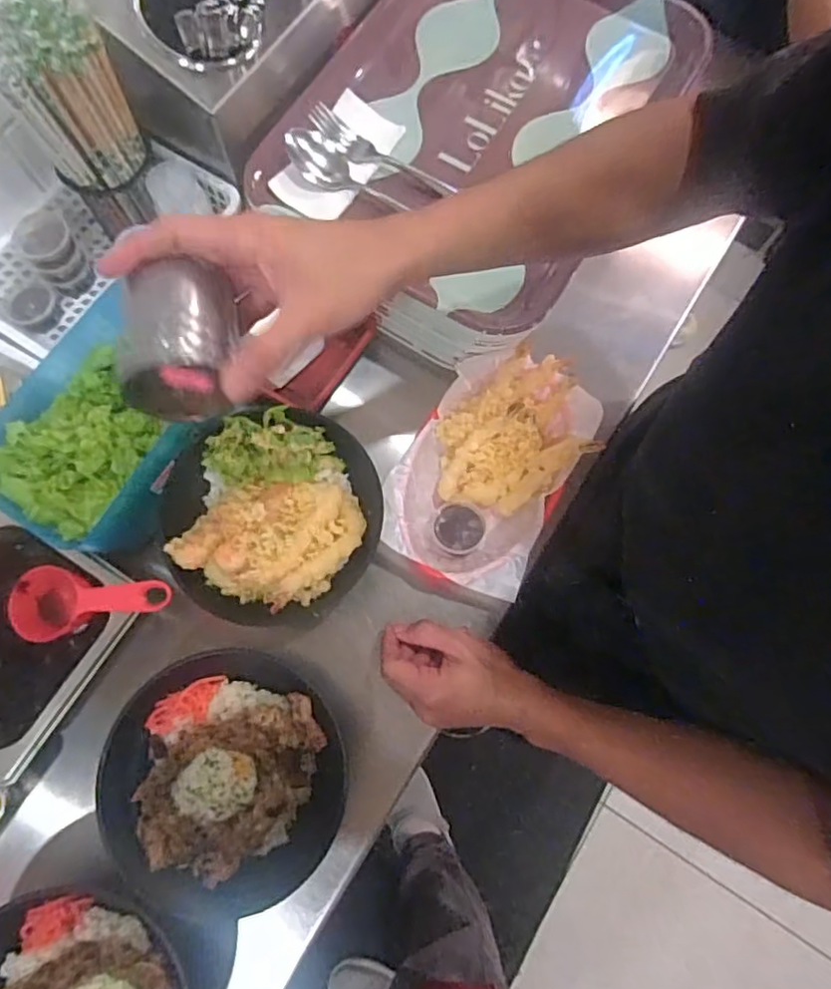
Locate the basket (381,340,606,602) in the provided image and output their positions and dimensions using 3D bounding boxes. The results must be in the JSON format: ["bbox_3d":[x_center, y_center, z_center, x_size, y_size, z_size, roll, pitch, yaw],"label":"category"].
[{"bbox_3d":[0.069,-0.025,0.564,0.142,0.064,0.223,32,76,7],"label":"basket"}]

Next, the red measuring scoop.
[{"bbox_3d":[-0.270,0.088,0.506,0.150,0.035,0.062,-5,73,22],"label":"red measuring scoop"}]

